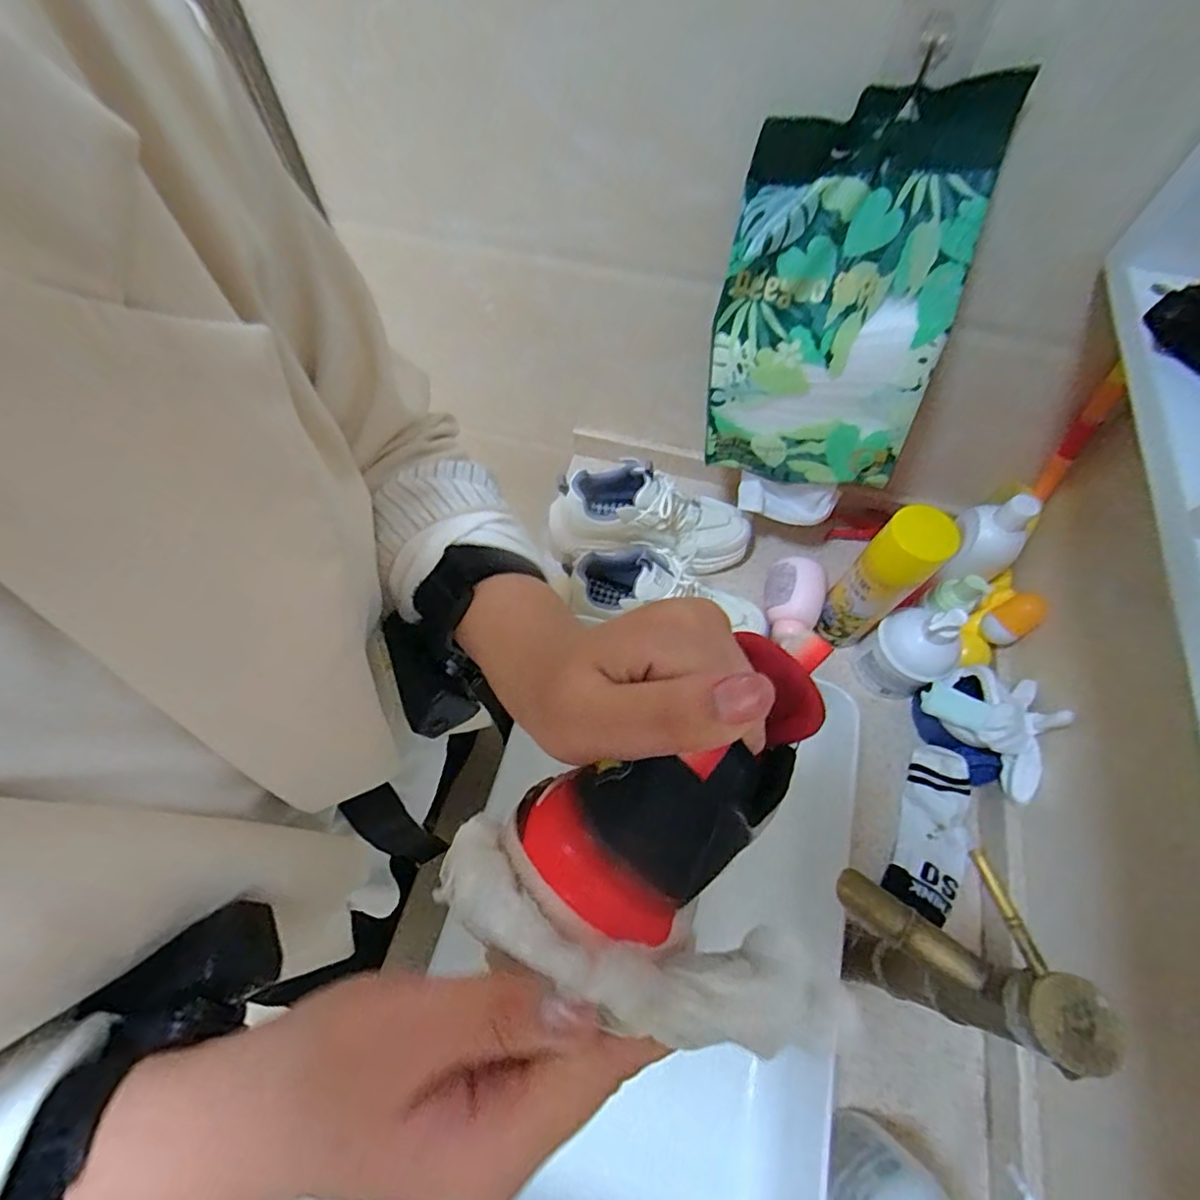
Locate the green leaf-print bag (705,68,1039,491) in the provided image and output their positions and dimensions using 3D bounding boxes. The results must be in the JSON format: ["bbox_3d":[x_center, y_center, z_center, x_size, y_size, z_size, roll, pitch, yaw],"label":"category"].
[{"bbox_3d":[0.207,-0.247,0.510,0.196,0.326,0.041,10,49,15],"label":"green leaf-print bag"}]

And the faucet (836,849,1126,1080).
[{"bbox_3d":[0.234,0.256,0.435,0.064,0.288,0.122,-41,70,-18],"label":"faucet"}]

